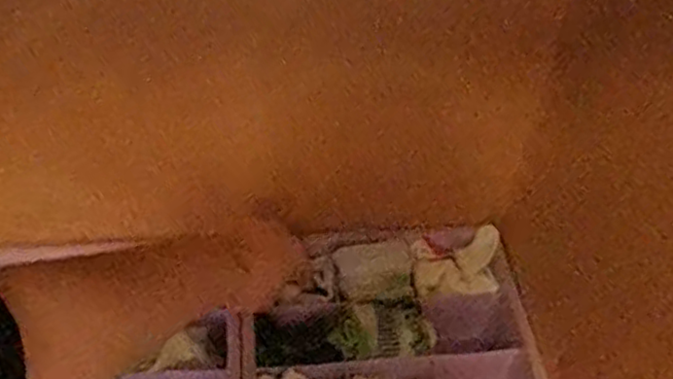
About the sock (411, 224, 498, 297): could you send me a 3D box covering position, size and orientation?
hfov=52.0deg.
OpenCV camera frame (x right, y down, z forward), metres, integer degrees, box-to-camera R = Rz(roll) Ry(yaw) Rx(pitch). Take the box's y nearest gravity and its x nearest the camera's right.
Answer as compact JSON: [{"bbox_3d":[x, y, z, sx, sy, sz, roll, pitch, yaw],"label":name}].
[{"bbox_3d":[0.110,0.067,0.630,0.076,0.034,0.051,-3,47,-6],"label":"sock"}]

